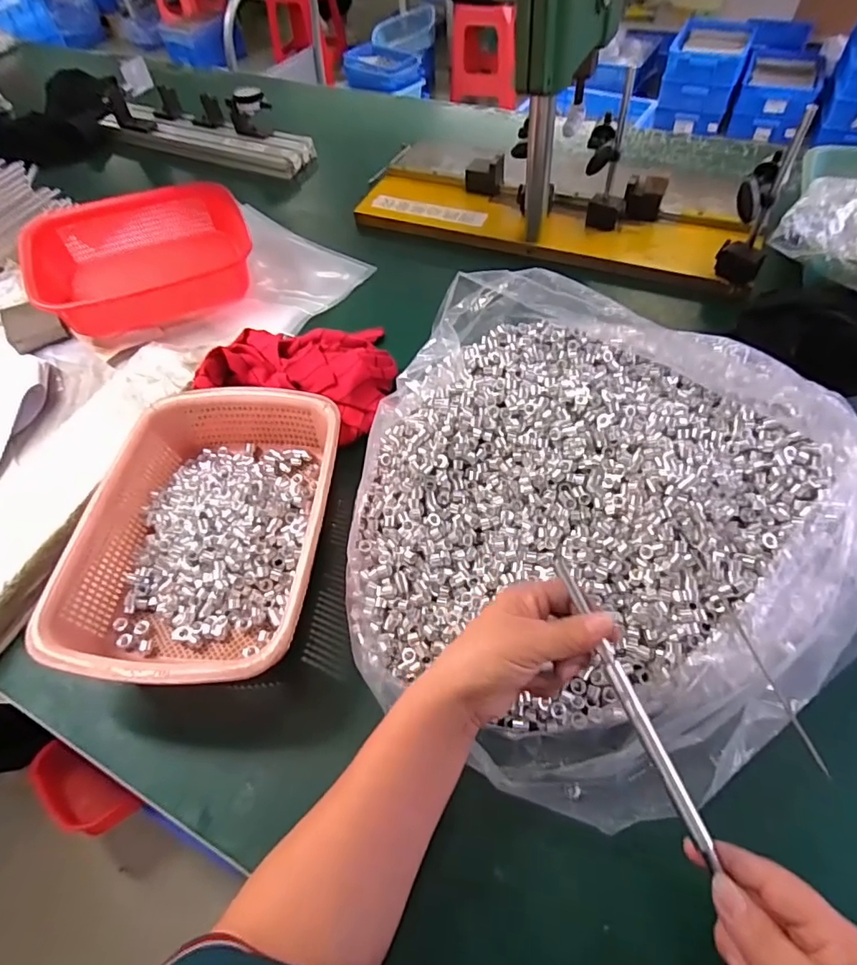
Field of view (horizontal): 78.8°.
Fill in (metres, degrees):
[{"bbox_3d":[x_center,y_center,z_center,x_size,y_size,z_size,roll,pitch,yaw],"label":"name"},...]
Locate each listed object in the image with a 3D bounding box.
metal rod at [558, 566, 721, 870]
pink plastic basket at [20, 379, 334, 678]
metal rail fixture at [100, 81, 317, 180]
[{"bbox_3d":[0.127,0.133,0.341,0.011,0.008,0.179,-20,72,-10],"label":"metal rod"},{"bbox_3d":[-0.203,0.040,0.500,0.210,0.074,0.297,3,57,6],"label":"pink plastic basket"},{"bbox_3d":[-0.443,-0.699,1.021,0.473,0.101,0.091,22,60,17],"label":"metal rail fixture"}]

